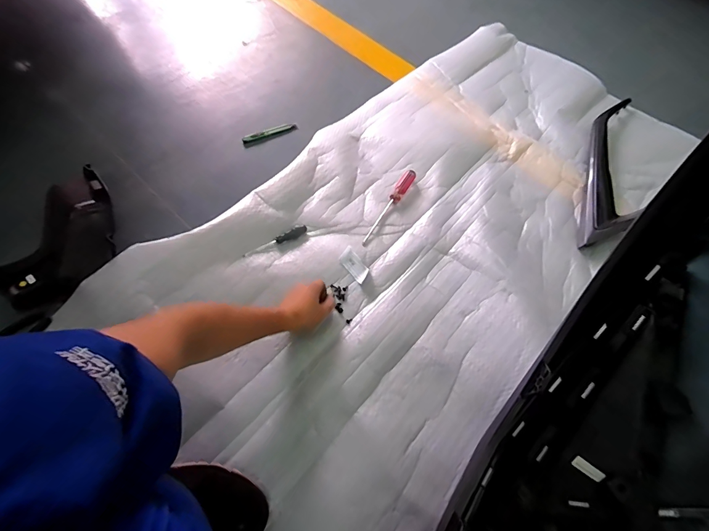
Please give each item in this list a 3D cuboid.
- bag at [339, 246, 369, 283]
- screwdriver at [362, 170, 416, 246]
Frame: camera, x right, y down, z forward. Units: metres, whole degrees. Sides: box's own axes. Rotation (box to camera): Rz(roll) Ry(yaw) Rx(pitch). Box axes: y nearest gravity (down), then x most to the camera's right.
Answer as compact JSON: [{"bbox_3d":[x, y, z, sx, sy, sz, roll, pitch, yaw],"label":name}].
[{"bbox_3d":[0.001,-0.002,0.755,0.037,0.012,0.072,-34,76,-25],"label":"bag"},{"bbox_3d":[0.077,-0.136,0.828,0.027,0.022,0.226,28,63,13],"label":"screwdriver"}]

